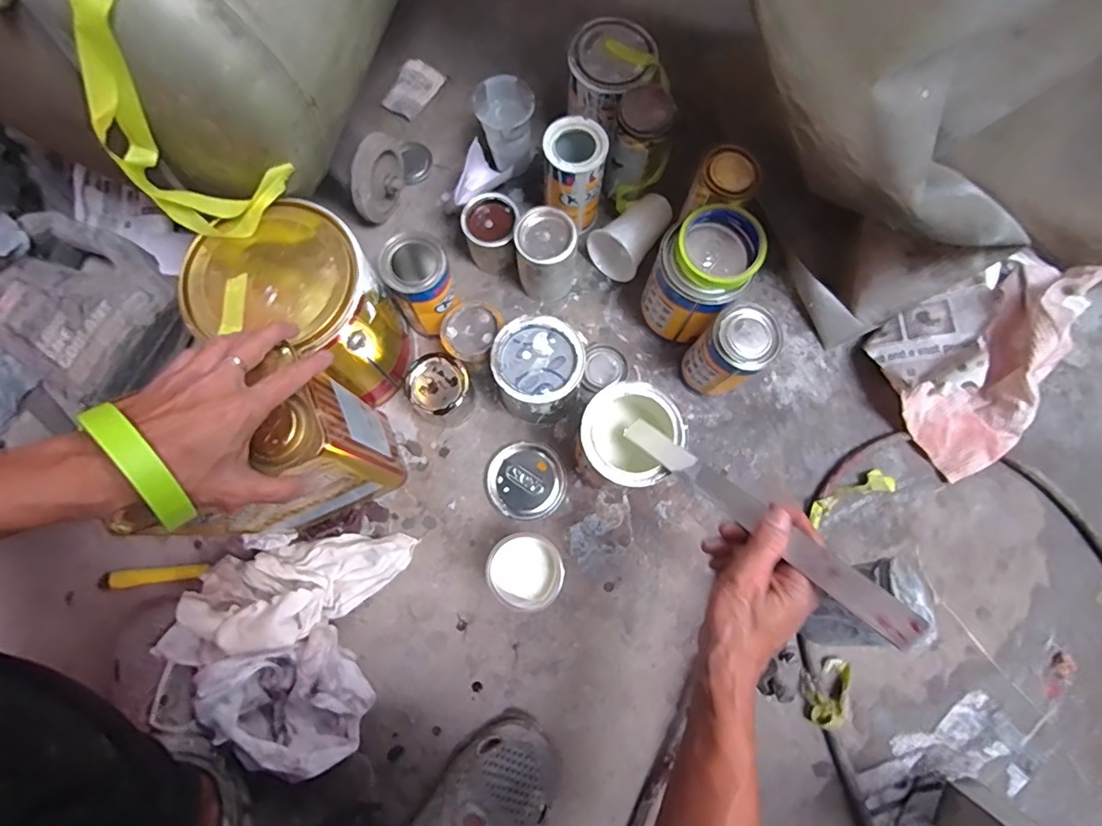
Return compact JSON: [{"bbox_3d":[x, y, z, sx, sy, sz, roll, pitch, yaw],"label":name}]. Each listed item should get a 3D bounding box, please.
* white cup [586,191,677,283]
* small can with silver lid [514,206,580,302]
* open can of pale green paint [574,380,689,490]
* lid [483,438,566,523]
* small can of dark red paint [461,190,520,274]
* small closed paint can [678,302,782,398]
[{"bbox_3d":[0.106,-0.237,0.668,0.078,0.070,0.115,40,78,8],"label":"white cup"},{"bbox_3d":[-0.005,-0.194,0.642,0.075,0.106,0.072,5,76,0],"label":"small can with silver lid"},{"bbox_3d":[0.081,0.035,0.571,0.101,0.135,0.103,0,76,-1],"label":"open can of pale green paint"},{"bbox_3d":[-0.030,0.083,0.625,0.093,0.011,0.091,0,76,-1],"label":"lid"},{"bbox_3d":[-0.076,-0.229,0.665,0.066,0.079,0.071,0,76,-1],"label":"small can of dark red paint"},{"bbox_3d":[0.204,-0.064,0.599,0.067,0.140,0.072,0,76,-1],"label":"small closed paint can"}]

